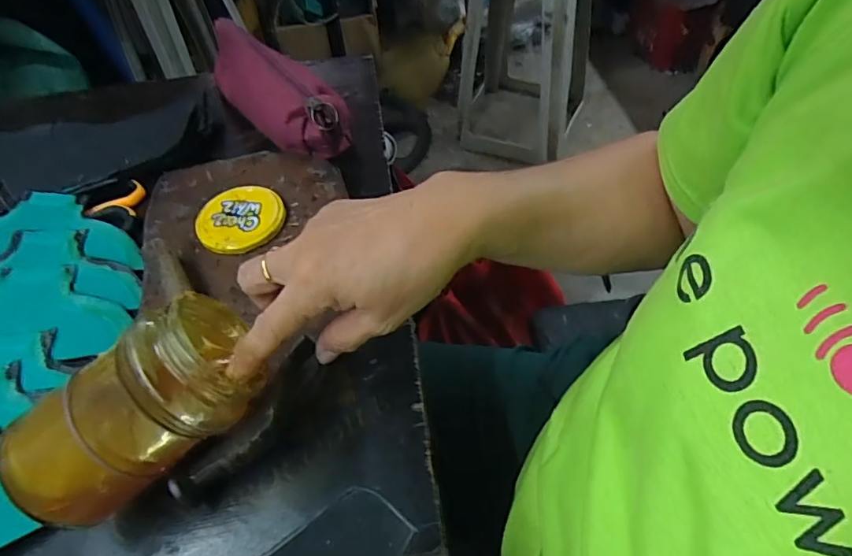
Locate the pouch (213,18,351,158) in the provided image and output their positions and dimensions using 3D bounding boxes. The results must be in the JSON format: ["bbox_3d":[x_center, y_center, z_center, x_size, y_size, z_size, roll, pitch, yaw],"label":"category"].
[{"bbox_3d":[-0.158,-0.195,0.526,0.067,0.061,0.212,-36,58,-21],"label":"pouch"}]

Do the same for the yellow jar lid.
[{"bbox_3d":[-0.157,-0.051,0.433,0.071,0.007,0.072,-2,53,3],"label":"yellow jar lid"}]

